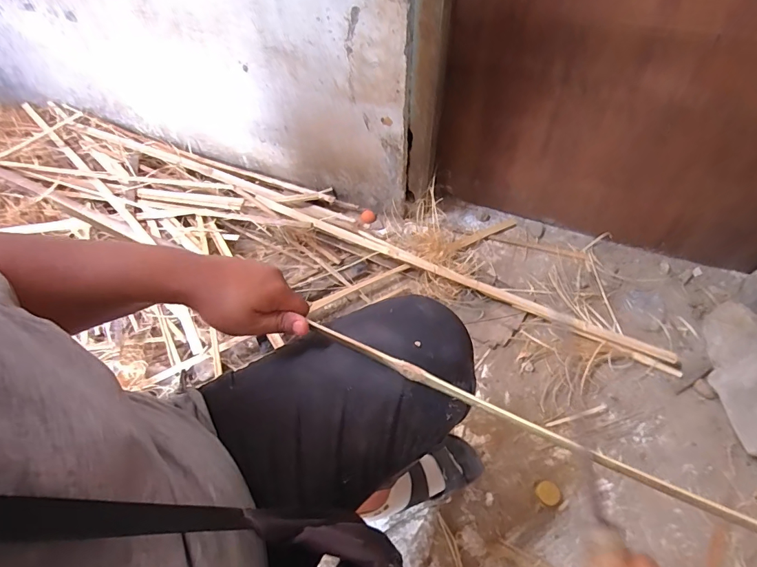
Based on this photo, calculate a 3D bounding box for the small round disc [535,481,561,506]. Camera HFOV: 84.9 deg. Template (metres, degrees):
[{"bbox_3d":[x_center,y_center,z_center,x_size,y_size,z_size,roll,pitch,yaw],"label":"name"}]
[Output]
[{"bbox_3d":[0.305,0.377,0.744,0.042,0.004,0.039,-13,54,-8],"label":"small round disc"}]

